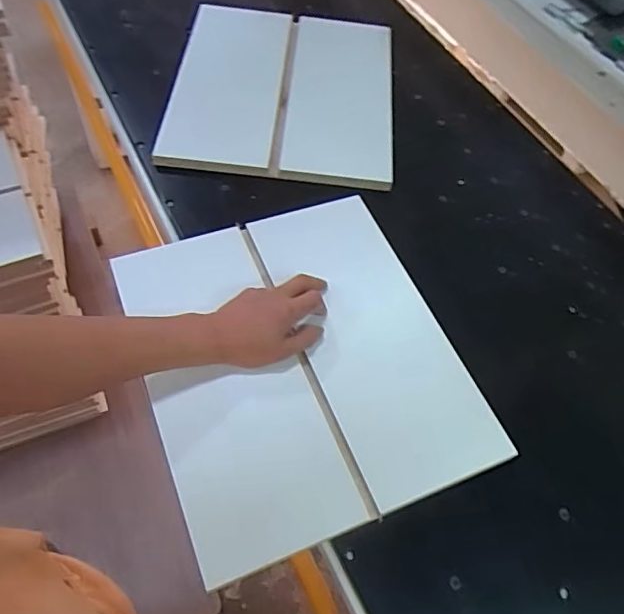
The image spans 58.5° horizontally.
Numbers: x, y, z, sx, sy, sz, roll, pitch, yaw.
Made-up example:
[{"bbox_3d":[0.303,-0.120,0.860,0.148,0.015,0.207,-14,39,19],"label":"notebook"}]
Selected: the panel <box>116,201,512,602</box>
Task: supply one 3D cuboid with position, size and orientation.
[{"bbox_3d":[-0.018,0.051,0.633,0.327,0.026,0.392,-18,61,-15],"label":"panel"}]

